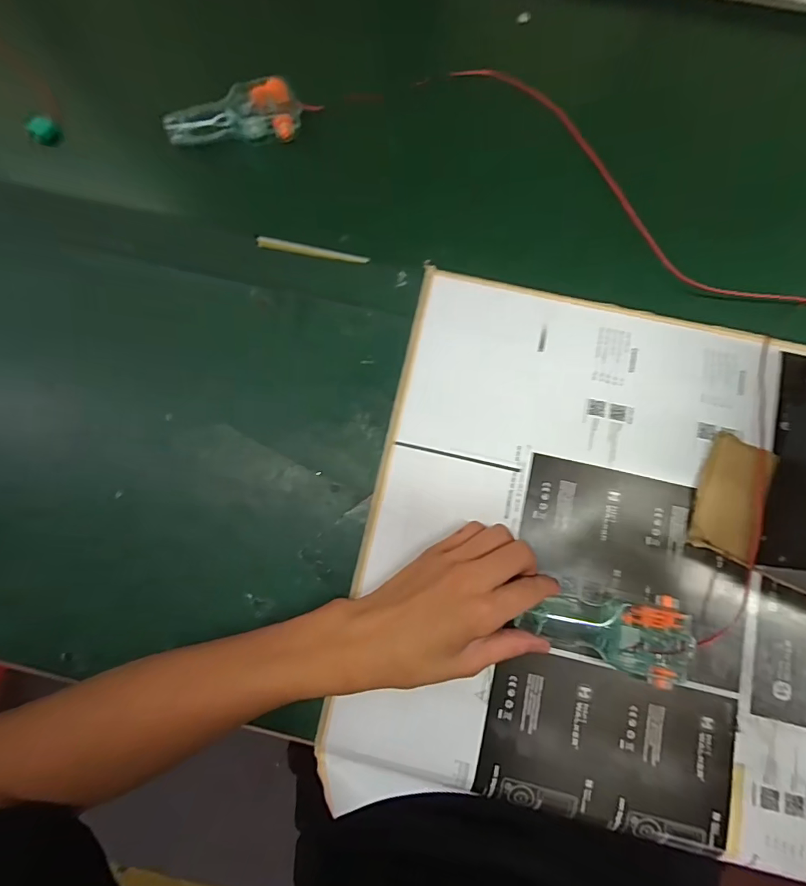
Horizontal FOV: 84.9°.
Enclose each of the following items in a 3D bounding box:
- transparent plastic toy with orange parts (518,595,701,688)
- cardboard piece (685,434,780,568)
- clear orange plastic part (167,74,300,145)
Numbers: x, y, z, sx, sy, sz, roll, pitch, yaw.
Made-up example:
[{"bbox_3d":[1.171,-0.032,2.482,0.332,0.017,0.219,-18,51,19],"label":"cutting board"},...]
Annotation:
[{"bbox_3d":[0.149,0.138,0.323,0.120,0.027,0.057,9,80,5],"label":"transparent plastic toy with orange parts"},{"bbox_3d":[0.261,0.042,0.350,0.046,0.017,0.093,24,81,5],"label":"cardboard piece"},{"bbox_3d":[-0.166,-0.321,0.426,0.127,0.026,0.061,-9,80,-1],"label":"clear orange plastic part"}]

